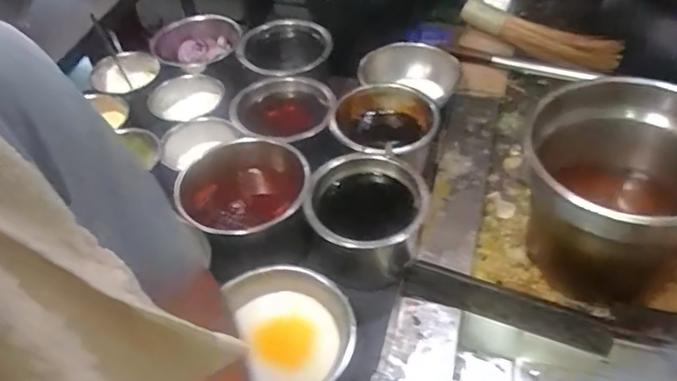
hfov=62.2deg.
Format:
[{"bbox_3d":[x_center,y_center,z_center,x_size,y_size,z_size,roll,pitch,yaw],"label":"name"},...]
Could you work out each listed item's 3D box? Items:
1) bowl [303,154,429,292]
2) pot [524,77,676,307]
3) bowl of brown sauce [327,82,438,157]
[{"bbox_3d":[0.033,0.041,0.746,0.139,0.112,0.150,-3,47,3],"label":"bowl"},{"bbox_3d":[0.339,-0.002,0.700,0.205,0.191,0.192,21,52,24],"label":"pot"},{"bbox_3d":[0.067,-0.088,0.841,0.150,0.067,0.161,-3,47,3],"label":"bowl of brown sauce"}]

